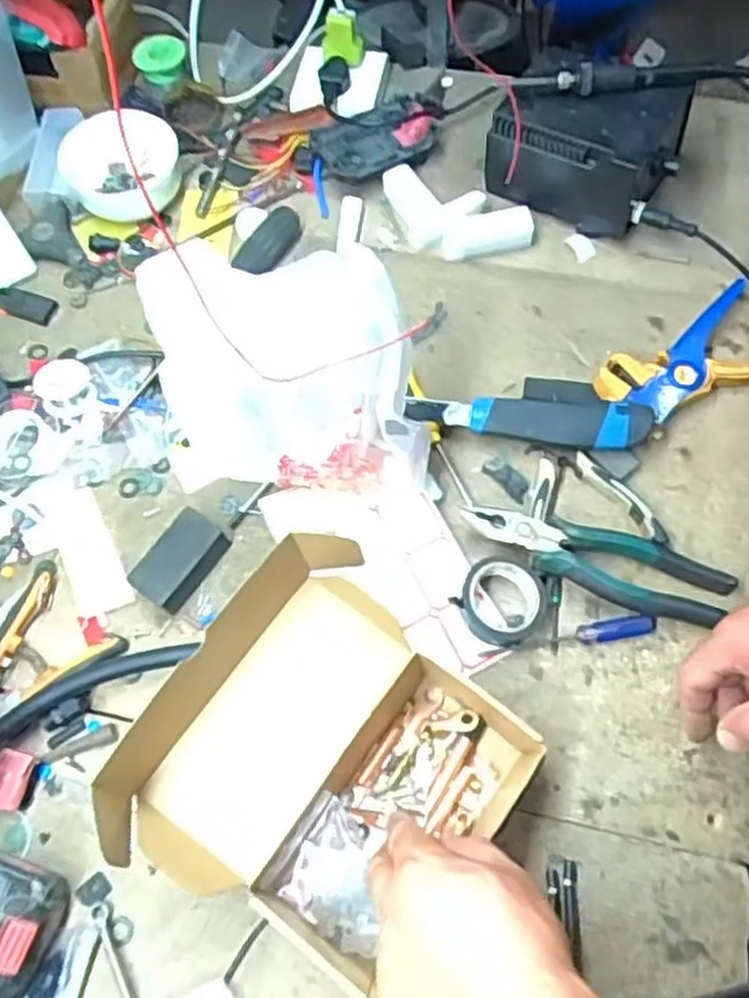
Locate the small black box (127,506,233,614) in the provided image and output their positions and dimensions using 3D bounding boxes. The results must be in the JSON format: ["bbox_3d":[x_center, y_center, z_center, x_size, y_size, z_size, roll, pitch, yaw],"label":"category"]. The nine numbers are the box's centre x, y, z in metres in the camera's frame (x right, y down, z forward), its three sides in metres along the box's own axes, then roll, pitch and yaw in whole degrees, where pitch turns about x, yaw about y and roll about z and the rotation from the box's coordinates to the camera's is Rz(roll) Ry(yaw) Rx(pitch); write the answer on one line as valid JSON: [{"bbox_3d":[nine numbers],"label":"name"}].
[{"bbox_3d":[-0.148,0.046,0.599,0.043,0.027,0.076,34,73,16],"label":"small black box"}]

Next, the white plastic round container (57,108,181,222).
[{"bbox_3d":[-0.238,-0.315,0.739,0.106,0.050,0.101,-1,67,3],"label":"white plastic round container"}]

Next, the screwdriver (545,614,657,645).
[{"bbox_3d":[0.164,0.095,0.565,0.077,0.016,0.015,-8,67,0],"label":"screwdriver"}]

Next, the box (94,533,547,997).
[{"bbox_3d":[-0.027,0.164,0.484,0.194,0.123,0.203,37,74,17],"label":"box"}]

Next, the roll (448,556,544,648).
[{"bbox_3d":[0.092,0.074,0.570,0.059,0.022,0.063,-1,67,3],"label":"roll"}]

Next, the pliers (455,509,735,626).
[{"bbox_3d":[0.161,0.047,0.575,0.194,0.029,0.054,13,68,9],"label":"pliers"}]

